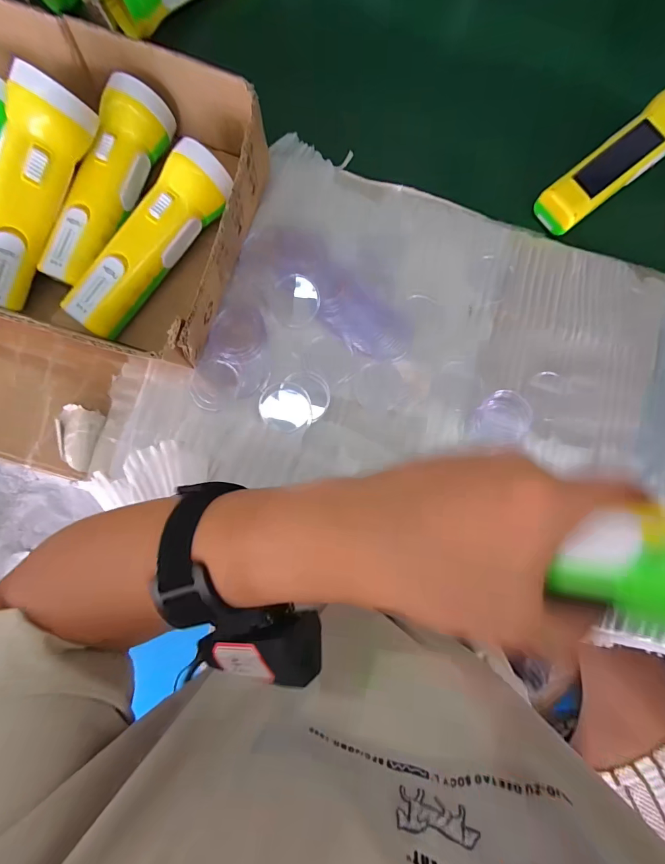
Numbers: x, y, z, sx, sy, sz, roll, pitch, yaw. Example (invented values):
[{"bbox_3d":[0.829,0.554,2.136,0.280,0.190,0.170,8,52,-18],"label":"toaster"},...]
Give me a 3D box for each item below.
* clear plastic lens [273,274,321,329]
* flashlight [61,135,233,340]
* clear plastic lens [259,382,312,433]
[{"bbox_3d":[-0.032,-0.116,0.332,0.040,0.007,0.046,-11,85,-5],"label":"clear plastic lens"},{"bbox_3d":[-0.144,-0.147,0.309,0.049,0.050,0.164,36,85,0],"label":"flashlight"},{"bbox_3d":[-0.040,-0.021,0.326,0.042,0.008,0.043,0,87,-2],"label":"clear plastic lens"}]

